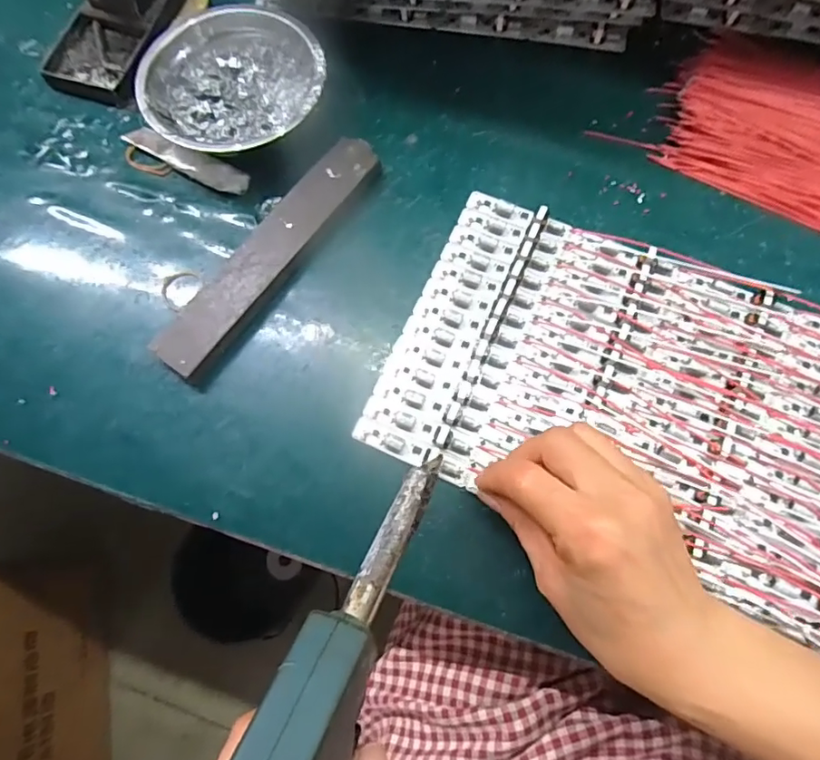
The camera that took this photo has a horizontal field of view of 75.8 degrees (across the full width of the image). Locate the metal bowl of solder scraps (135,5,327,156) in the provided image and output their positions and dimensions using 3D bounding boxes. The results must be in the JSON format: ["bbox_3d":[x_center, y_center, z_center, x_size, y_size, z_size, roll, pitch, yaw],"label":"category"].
[{"bbox_3d":[-0.123,-0.207,0.378,0.121,0.039,0.115,0,72,1],"label":"metal bowl of solder scraps"}]

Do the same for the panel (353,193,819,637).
[{"bbox_3d":[0.198,0.033,0.309,0.426,0.016,0.190,25,75,10],"label":"panel"}]

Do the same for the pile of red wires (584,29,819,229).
[{"bbox_3d":[0.264,-0.178,0.365,0.175,0.027,0.122,30,75,10],"label":"pile of red wires"}]

